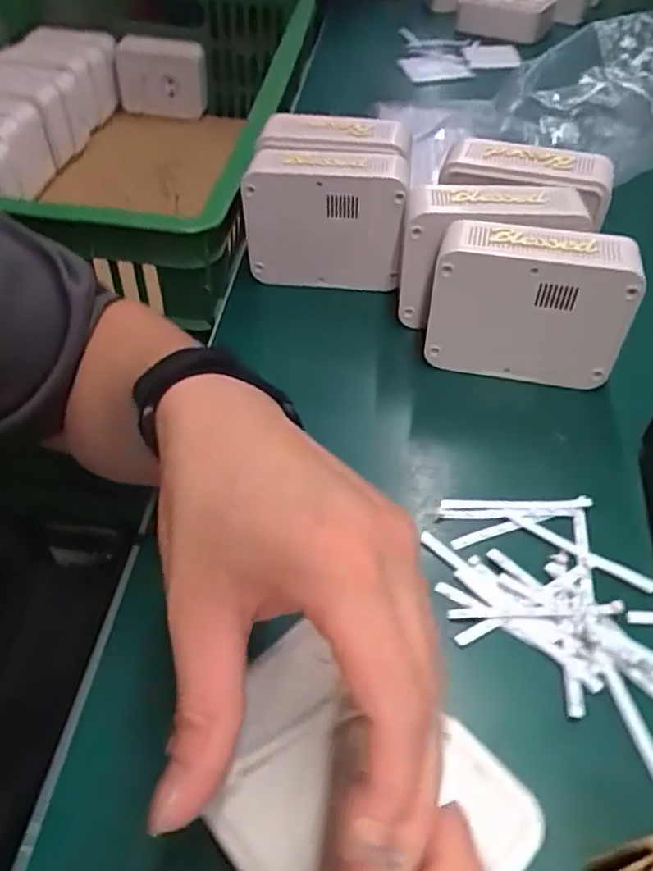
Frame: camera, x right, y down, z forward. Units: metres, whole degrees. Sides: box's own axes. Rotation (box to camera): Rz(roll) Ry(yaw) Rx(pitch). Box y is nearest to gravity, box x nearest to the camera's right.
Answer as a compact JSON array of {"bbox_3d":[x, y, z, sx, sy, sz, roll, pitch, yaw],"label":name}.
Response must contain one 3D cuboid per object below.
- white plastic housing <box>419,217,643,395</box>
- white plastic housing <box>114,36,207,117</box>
[{"bbox_3d":[0.135,-0.090,0.422,0.131,0.100,0.043,12,51,7],"label":"white plastic housing"},{"bbox_3d":[-0.251,-0.546,0.946,0.130,0.098,0.044,1,50,-2],"label":"white plastic housing"}]

